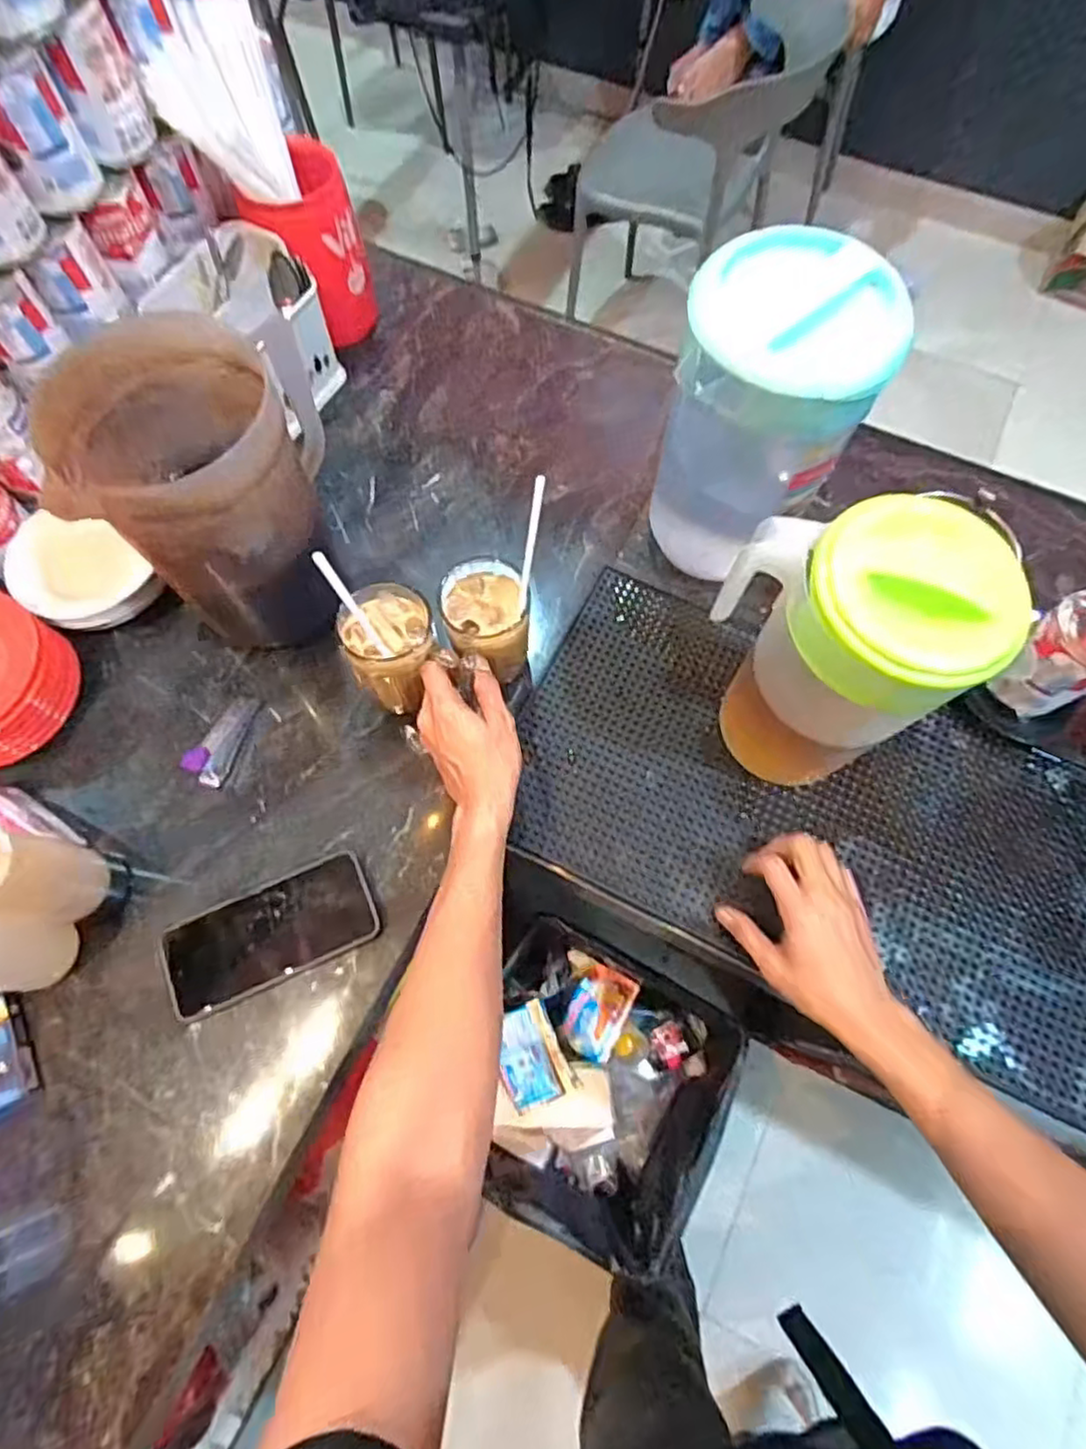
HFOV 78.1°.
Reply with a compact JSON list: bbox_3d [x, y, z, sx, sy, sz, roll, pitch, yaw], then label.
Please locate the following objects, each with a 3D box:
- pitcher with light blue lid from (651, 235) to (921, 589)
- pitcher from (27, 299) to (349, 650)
[{"bbox_3d":[0.182,-0.242,0.579,0.140,0.270,0.131,25,71,10],"label":"pitcher with light blue lid"},{"bbox_3d":[-0.258,-0.180,0.566,0.166,0.258,0.169,-18,70,-6],"label":"pitcher"}]

